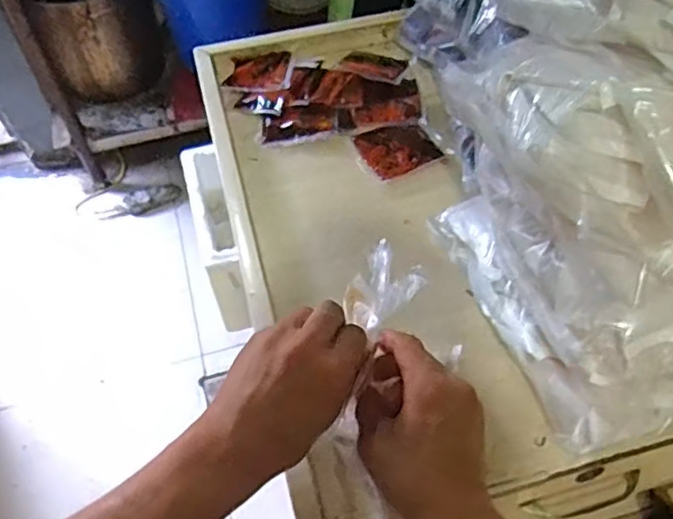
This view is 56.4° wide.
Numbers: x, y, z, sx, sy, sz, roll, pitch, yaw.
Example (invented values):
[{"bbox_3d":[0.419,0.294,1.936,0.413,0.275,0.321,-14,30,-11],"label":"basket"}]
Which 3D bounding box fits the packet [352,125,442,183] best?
[{"bbox_3d":[0.068,-0.122,0.701,0.085,0.005,0.074,-19,54,-12],"label":"packet"}]

